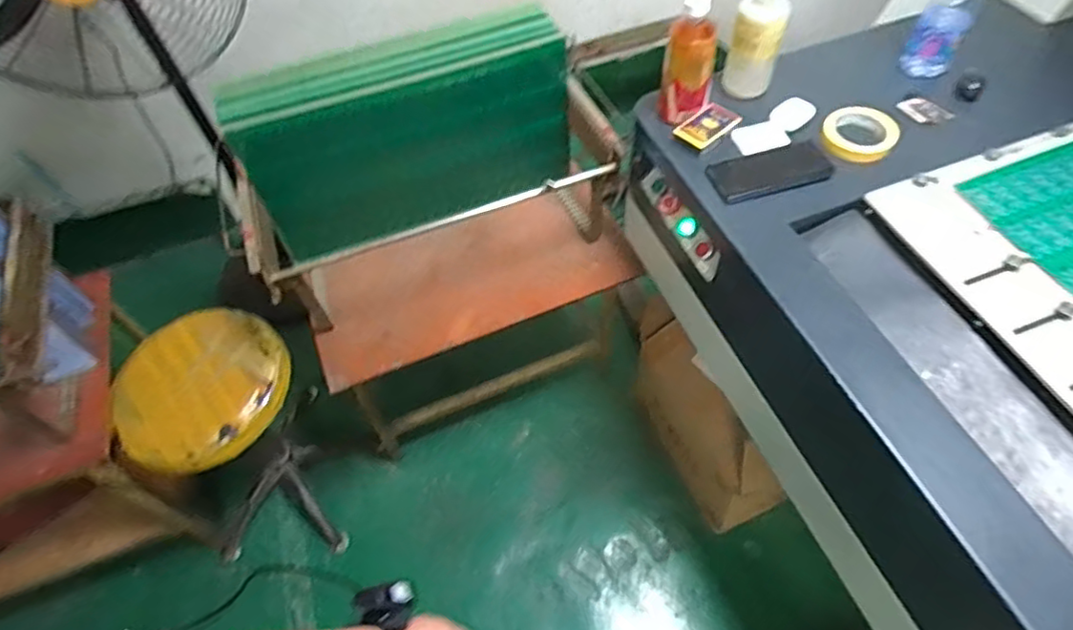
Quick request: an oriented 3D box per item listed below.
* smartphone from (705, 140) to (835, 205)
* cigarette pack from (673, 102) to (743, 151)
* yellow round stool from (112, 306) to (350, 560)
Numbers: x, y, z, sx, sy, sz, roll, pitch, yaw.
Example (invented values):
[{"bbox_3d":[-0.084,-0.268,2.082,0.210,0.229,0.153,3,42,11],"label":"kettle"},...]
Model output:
[{"bbox_3d":[0.341,-0.211,0.914,0.174,0.010,0.077,-13,56,-6],"label":"smartphone"},{"bbox_3d":[0.260,-0.290,0.956,0.100,0.012,0.056,-35,60,-19],"label":"cigarette pack"},{"bbox_3d":[-0.640,0.277,1.400,0.374,0.541,0.366,-7,55,-1],"label":"yellow round stool"}]

